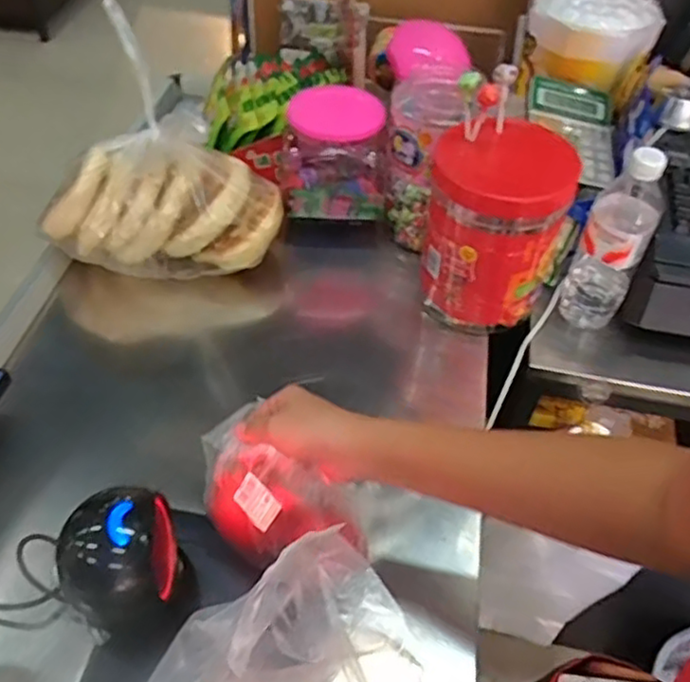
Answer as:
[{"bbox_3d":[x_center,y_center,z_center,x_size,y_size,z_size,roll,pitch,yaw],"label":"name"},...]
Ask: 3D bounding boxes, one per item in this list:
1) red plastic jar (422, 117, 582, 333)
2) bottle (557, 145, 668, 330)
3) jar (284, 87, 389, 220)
[{"bbox_3d":[0.164,-0.124,0.766,0.137,0.202,0.132,2,49,-2],"label":"red plastic jar"},{"bbox_3d":[0.301,-0.113,0.748,0.068,0.227,0.071,27,52,19],"label":"bottle"},{"bbox_3d":[-0.014,-0.237,0.850,0.127,0.125,0.105,0,49,-4],"label":"jar"}]

